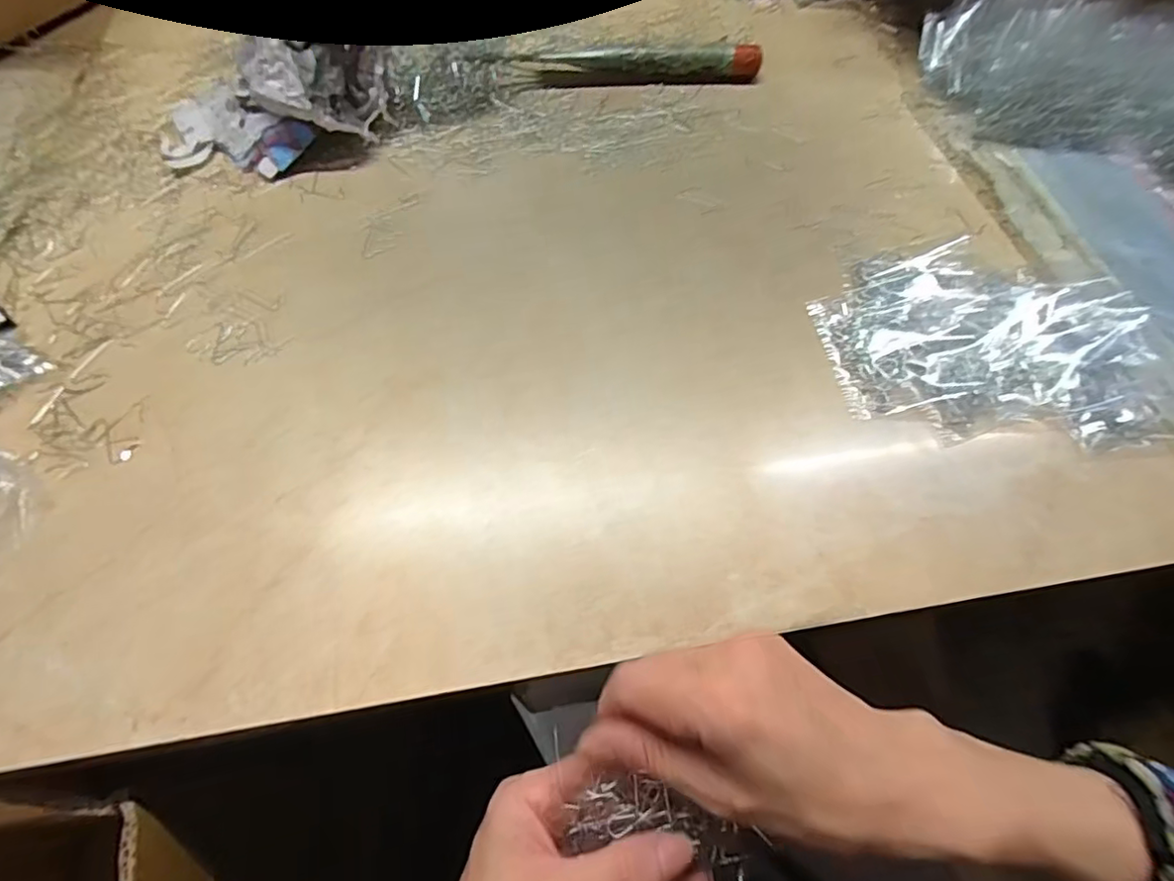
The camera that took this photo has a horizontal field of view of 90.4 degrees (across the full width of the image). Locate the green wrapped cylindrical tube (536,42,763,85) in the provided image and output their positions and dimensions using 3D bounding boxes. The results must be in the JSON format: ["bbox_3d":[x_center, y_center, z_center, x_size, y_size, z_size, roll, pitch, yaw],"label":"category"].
[{"bbox_3d":[0.061,-0.349,0.541,0.201,0.025,0.018,-4,61,-4],"label":"green wrapped cylindrical tube"}]

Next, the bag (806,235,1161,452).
[{"bbox_3d":[0.271,-0.068,0.396,0.211,0.023,0.144,4,61,0],"label":"bag"}]

